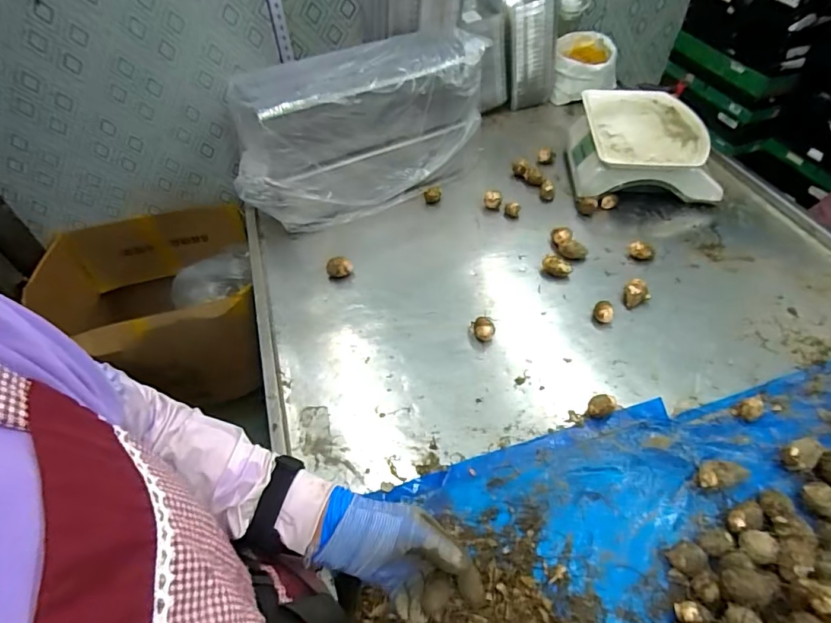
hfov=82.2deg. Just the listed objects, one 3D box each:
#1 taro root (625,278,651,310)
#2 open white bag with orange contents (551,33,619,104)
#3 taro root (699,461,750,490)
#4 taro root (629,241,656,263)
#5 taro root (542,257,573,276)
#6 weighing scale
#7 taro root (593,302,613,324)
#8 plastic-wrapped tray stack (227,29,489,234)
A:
[{"bbox_3d":[0.393,-0.032,0.850,0.036,0.039,0.034,-11,50,-6],"label":"taro root"},{"bbox_3d":[0.465,-0.671,1.308,0.165,0.102,0.206,9,51,11],"label":"open white bag with orange contents"},{"bbox_3d":[0.408,0.219,0.635,0.066,0.031,0.031,-1,50,2],"label":"taro root"},{"bbox_3d":[0.438,-0.116,0.921,0.048,0.041,0.031,22,54,19],"label":"taro root"},{"bbox_3d":[0.269,-0.085,0.903,0.055,0.032,0.031,15,53,15],"label":"taro root"},{"bbox_3d":[0.493,-0.366,1.045,0.281,0.106,0.281,3,50,5],"label":"weighing scale"},{"bbox_3d":[0.327,0.003,0.829,0.033,0.031,0.033,-1,50,2],"label":"taro root"},{"bbox_3d":[-0.120,-0.359,0.995,0.513,0.284,0.187,-24,53,-16],"label":"plastic-wrapped tray stack"}]

